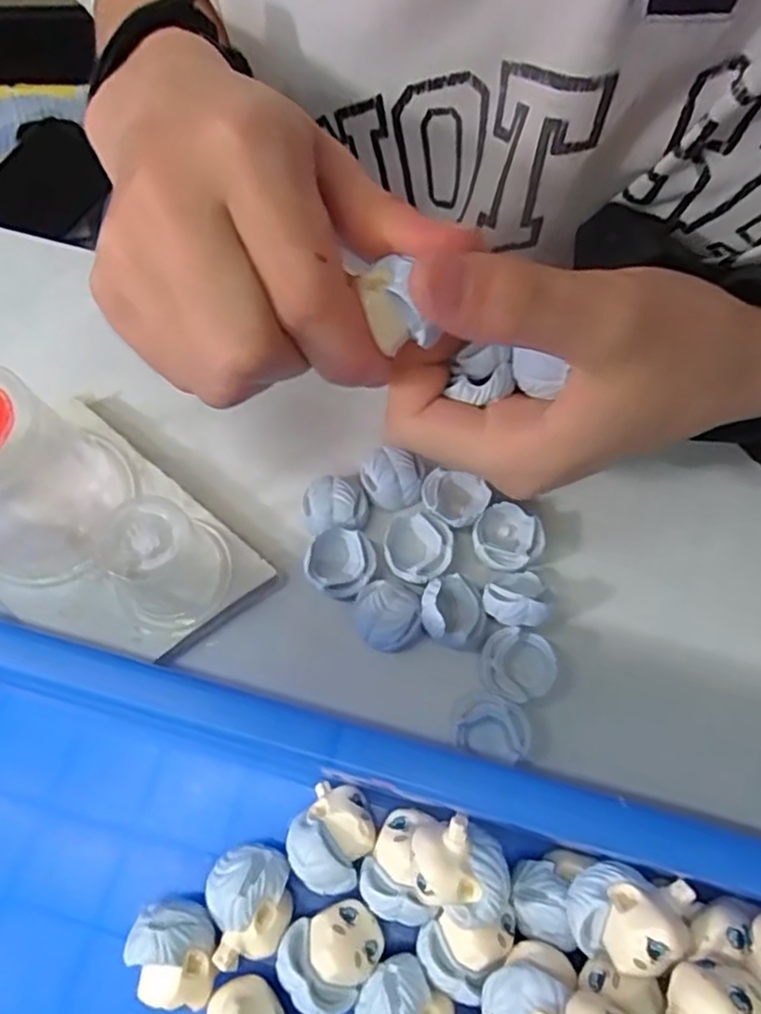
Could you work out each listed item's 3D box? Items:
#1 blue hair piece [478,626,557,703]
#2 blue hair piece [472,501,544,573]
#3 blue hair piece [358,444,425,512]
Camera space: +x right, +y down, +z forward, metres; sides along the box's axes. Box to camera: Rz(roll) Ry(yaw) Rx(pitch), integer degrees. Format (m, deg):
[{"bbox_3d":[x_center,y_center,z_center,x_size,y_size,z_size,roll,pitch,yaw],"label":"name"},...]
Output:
[{"bbox_3d":[0.044,0.052,0.225,0.023,0.010,0.023,1,67,-1],"label":"blue hair piece"},{"bbox_3d":[0.044,0.011,0.243,0.024,0.010,0.025,1,67,-1],"label":"blue hair piece"},{"bbox_3d":[0.004,-0.011,0.252,0.022,0.013,0.020,1,67,-1],"label":"blue hair piece"}]

